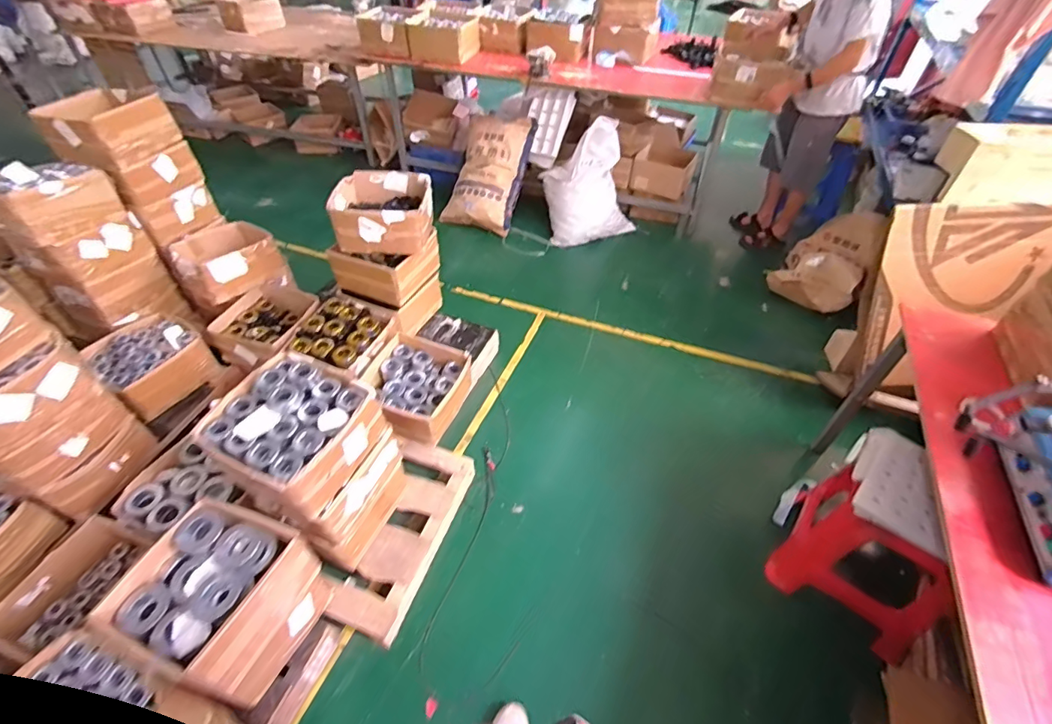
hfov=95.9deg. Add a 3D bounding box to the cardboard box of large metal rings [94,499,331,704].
[{"bbox_3d":[-0.742,0.588,1.179,0.344,0.286,0.344,16,49,14],"label":"cardboard box of large metal rings"}]

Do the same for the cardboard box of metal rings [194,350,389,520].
[{"bbox_3d":[-0.598,0.172,1.218,0.333,0.181,0.328,22,51,19],"label":"cardboard box of metal rings"}]

